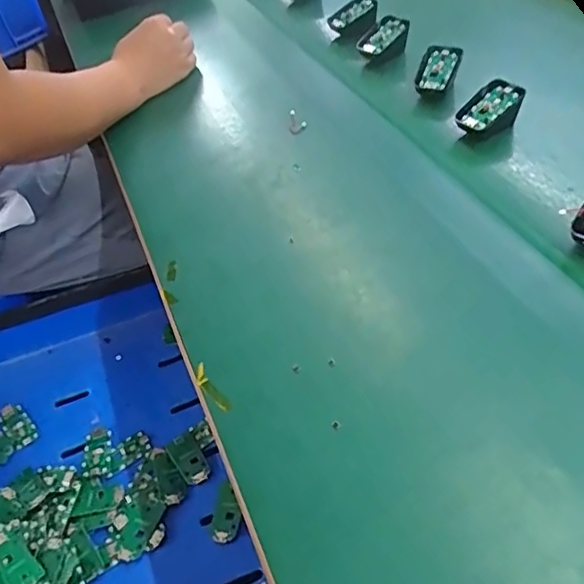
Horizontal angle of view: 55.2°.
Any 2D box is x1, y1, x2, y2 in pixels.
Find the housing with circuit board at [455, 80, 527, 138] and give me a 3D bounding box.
[{"bbox_3d":[0.209,-0.193,0.596,0.071,0.028,0.045,-36,61,-5],"label":"housing with circuit board"}]

